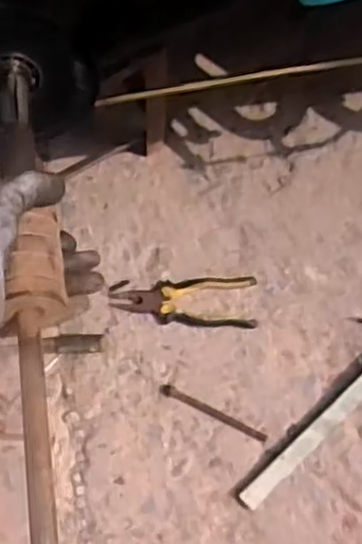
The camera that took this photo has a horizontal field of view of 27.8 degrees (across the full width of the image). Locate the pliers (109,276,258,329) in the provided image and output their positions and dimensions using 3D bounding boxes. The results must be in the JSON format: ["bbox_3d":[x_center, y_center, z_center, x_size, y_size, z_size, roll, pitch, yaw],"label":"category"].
[{"bbox_3d":[0.002,0.040,1.021,0.198,0.027,0.067,2,78,0],"label":"pliers"}]

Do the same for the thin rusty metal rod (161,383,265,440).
[{"bbox_3d":[0.045,0.186,0.970,0.154,0.016,0.015,24,79,5],"label":"thin rusty metal rod"}]

